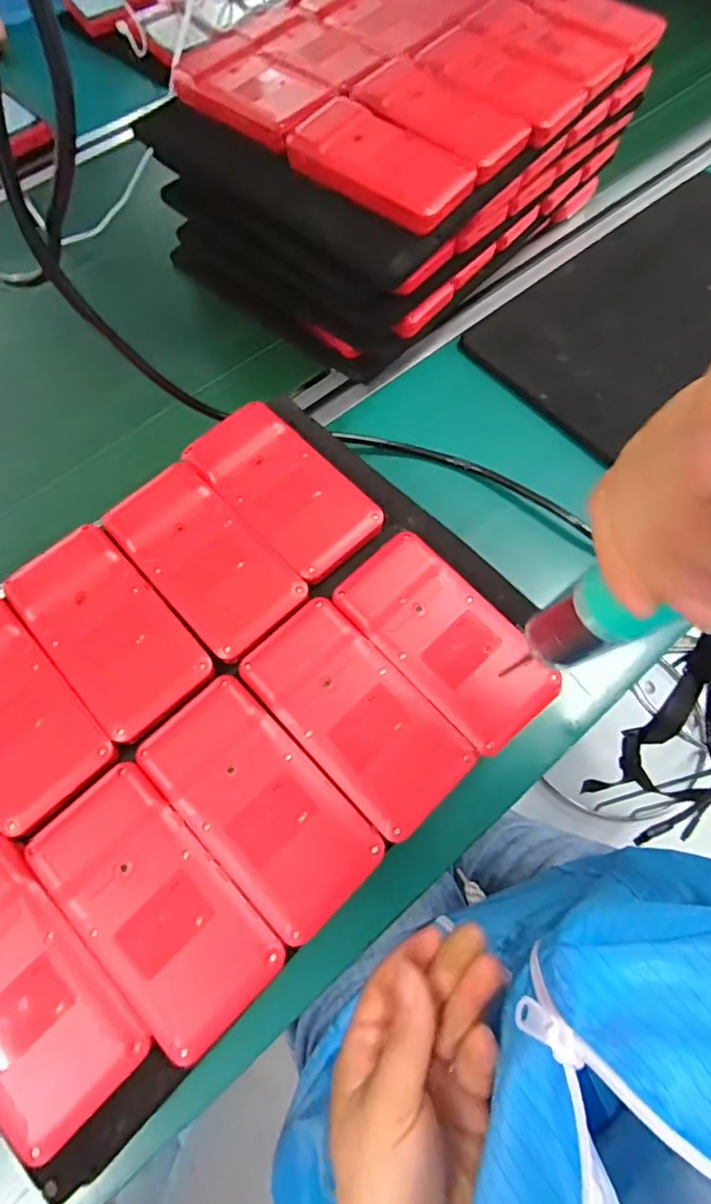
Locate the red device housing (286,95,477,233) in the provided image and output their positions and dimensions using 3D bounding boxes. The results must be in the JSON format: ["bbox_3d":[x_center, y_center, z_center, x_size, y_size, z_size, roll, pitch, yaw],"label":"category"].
[{"bbox_3d":[0.016,-0.293,0.383,0.116,0.021,0.065,35,72,15],"label":"red device housing"}]

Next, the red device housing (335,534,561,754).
[{"bbox_3d":[0.049,0.019,0.307,0.062,0.016,0.118,-41,71,-15],"label":"red device housing"}]

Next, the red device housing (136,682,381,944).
[{"bbox_3d":[-0.047,0.097,0.279,0.062,0.014,0.118,-42,72,-16],"label":"red device housing"}]

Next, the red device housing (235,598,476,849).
[{"bbox_3d":[0.001,0.056,0.295,0.062,0.014,0.118,-41,71,-15],"label":"red device housing"}]

